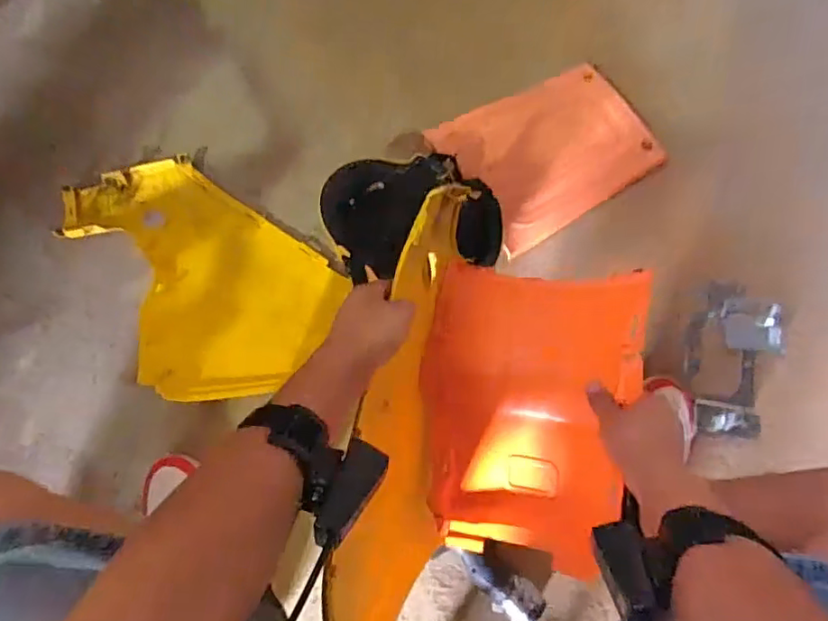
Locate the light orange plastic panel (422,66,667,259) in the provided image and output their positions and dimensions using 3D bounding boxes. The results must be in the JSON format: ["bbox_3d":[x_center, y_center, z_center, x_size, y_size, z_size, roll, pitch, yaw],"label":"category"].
[{"bbox_3d":[0.228,-0.274,0.944,0.314,0.019,0.261,-29,74,-12],"label":"light orange plastic panel"}]

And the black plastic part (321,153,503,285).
[{"bbox_3d":[-0.004,-0.138,0.823,0.246,0.077,0.171,1,70,-2],"label":"black plastic part"}]

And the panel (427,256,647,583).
[{"bbox_3d":[0.119,0.117,0.627,0.227,0.066,0.320,6,92,18],"label":"panel"}]

